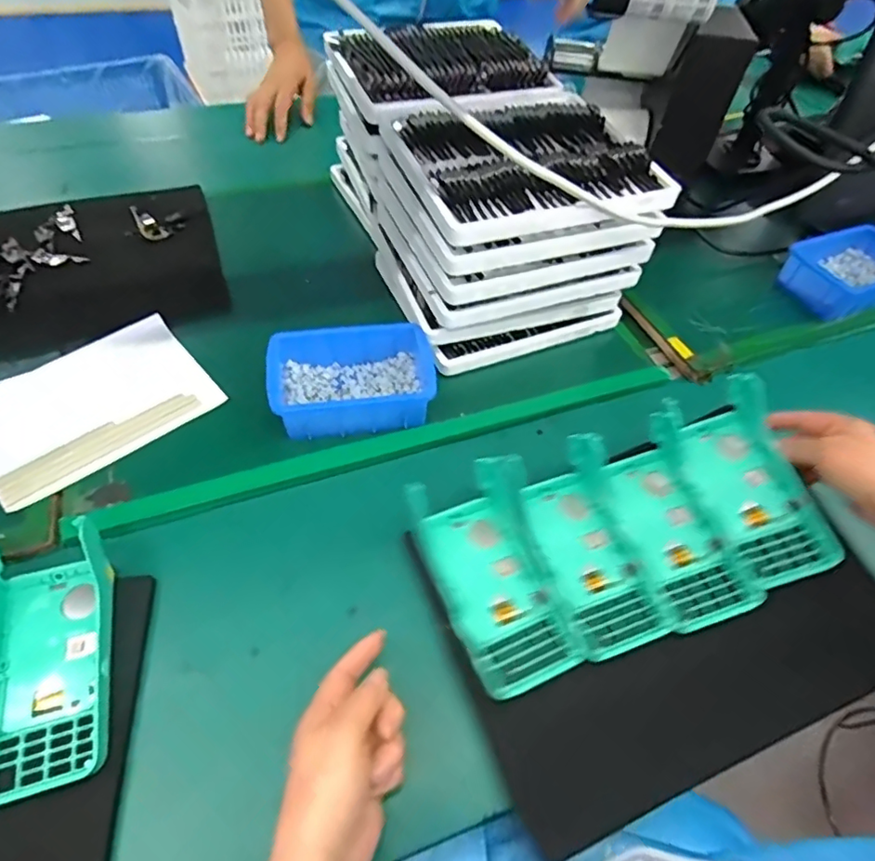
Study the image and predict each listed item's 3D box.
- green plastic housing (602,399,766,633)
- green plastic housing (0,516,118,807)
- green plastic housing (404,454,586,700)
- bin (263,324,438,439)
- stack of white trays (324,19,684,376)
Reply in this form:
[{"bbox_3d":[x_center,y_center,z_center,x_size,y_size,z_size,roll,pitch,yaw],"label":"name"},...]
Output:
[{"bbox_3d":[0.202,0.069,0.459,0.079,0.064,0.167,-10,57,-11],"label":"green plastic housing"},{"bbox_3d":[-0.272,0.152,0.373,0.084,0.046,0.165,-13,57,-13],"label":"green plastic housing"},{"bbox_3d":[0.046,0.104,0.433,0.087,0.055,0.178,-14,57,-14],"label":"green plastic housing"},{"bbox_3d":[-0.081,-0.049,0.525,0.152,0.053,0.099,-7,56,-9],"label":"bin"},{"bbox_3d":[0.037,-0.285,0.622,0.229,0.175,0.394,-16,58,-15],"label":"stack of white trays"}]

